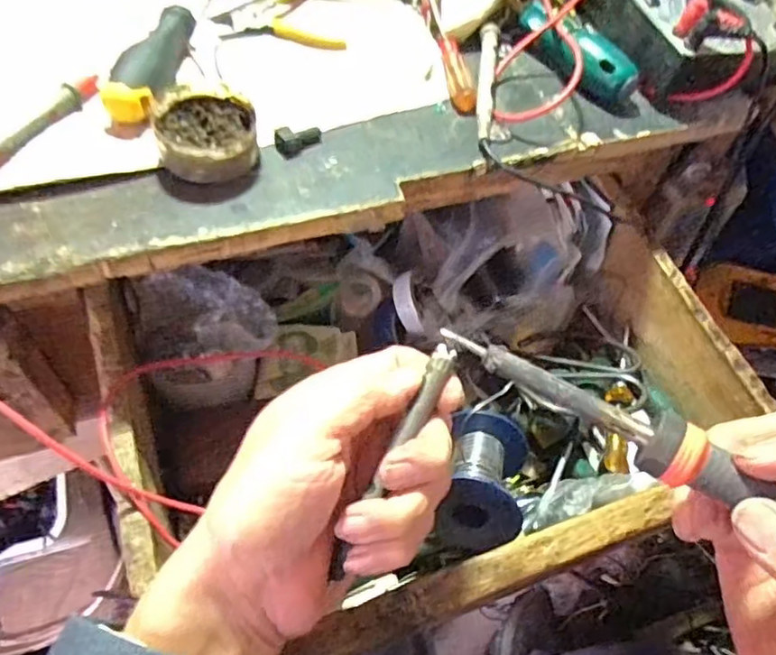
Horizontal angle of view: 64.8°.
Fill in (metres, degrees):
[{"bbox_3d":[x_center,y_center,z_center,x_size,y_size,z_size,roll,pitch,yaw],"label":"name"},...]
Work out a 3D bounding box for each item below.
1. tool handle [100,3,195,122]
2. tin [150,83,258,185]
[{"bbox_3d":[-0.137,-0.160,0.361,0.023,0.024,0.097,15,55,2],"label":"tool handle"},{"bbox_3d":[-0.098,-0.104,0.336,0.051,0.025,0.054,4,55,-5],"label":"tin"}]

